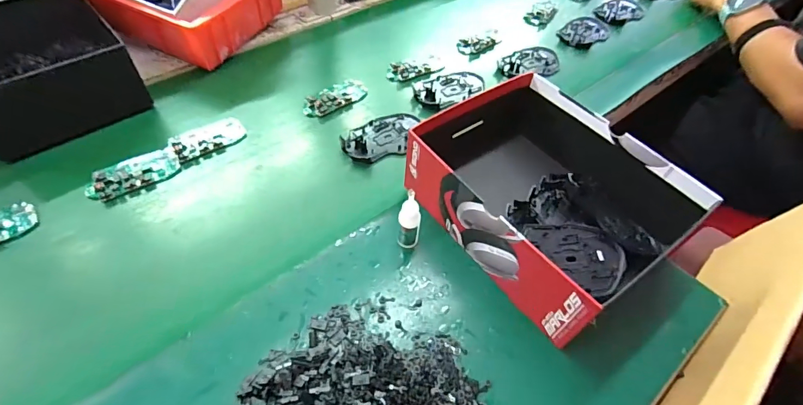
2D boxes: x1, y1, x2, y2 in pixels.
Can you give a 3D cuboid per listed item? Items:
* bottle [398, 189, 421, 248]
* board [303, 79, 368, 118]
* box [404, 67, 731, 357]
[{"bbox_3d":[0.008,0.019,0.411,0.022,0.077,0.015,9,51,4],"label":"bottle"},{"bbox_3d":[-0.095,-0.152,0.595,0.101,0.014,0.045,-32,60,-25],"label":"board"},{"bbox_3d":[0.155,-0.014,0.440,0.213,0.090,0.240,-30,59,-24],"label":"box"}]

